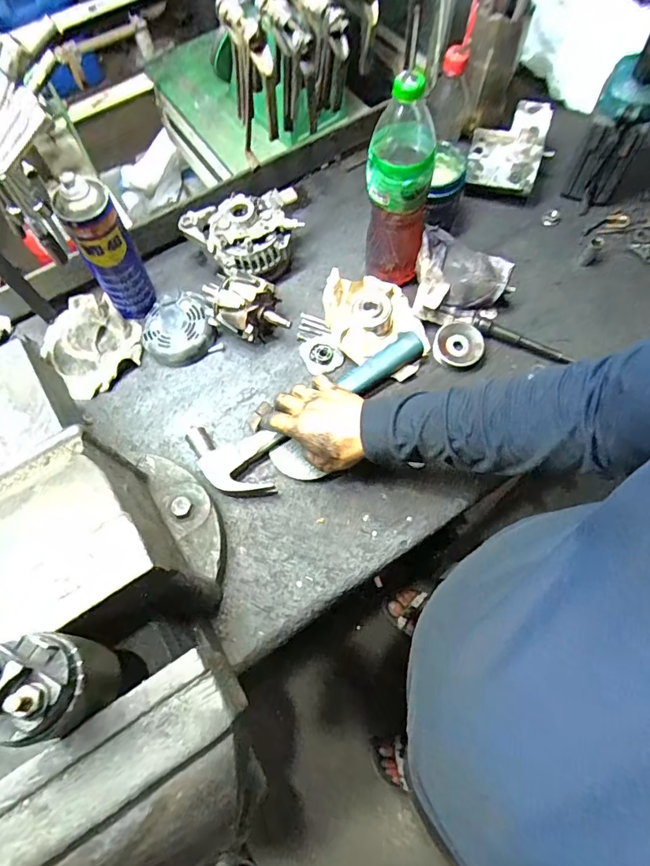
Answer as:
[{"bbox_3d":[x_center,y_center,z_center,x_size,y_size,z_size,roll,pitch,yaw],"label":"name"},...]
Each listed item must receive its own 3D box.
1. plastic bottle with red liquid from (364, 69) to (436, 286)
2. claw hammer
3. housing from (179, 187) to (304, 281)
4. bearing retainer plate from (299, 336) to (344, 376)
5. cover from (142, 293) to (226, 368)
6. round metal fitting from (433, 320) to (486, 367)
[{"bbox_3d":[0.092,-0.303,0.598,0.079,0.248,0.078,2,68,3],"label":"plastic bottle with red liquid"},{"bbox_3d":[-0.015,-0.036,0.626,0.327,0.032,0.122,-35,70,-8],"label":"claw hammer"},{"bbox_3d":[-0.117,-0.277,0.686,0.168,0.079,0.110,-8,67,-1],"label":"housing"},{"bbox_3d":[-0.006,-0.113,0.678,0.051,0.016,0.058,-27,69,-9],"label":"bearing retainer plate"},{"bbox_3d":[-0.207,-0.149,0.683,0.107,0.034,0.102,-27,75,2],"label":"cover"},{"bbox_3d":[0.192,-0.125,0.687,0.068,0.032,0.065,-1,68,2],"label":"round metal fitting"}]

